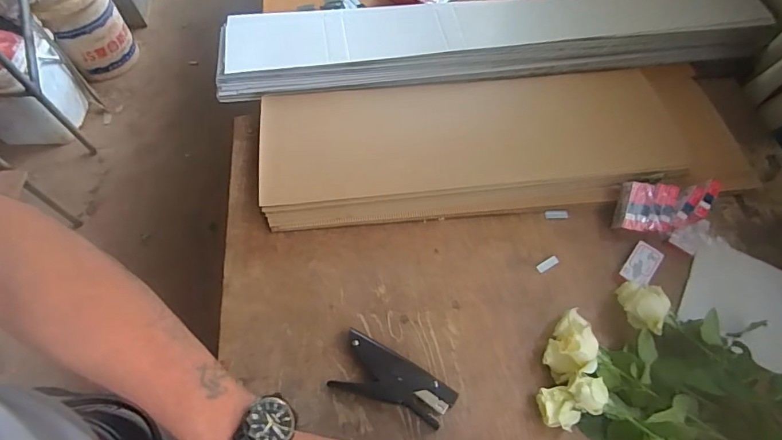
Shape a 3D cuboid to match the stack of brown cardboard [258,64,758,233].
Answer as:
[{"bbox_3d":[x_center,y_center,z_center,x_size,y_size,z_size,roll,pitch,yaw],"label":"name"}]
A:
[{"bbox_3d":[0.177,-0.132,0.693,0.743,0.066,0.243,-5,63,-4],"label":"stack of brown cardboard"}]

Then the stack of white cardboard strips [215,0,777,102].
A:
[{"bbox_3d":[0.195,-0.339,0.796,0.993,0.082,0.157,-6,63,-4],"label":"stack of white cardboard strips"}]

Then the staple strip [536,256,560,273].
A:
[{"bbox_3d":[0.227,0.064,0.628,0.033,0.009,0.013,-28,69,-16],"label":"staple strip"}]

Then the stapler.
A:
[{"bbox_3d":[0.002,0.202,0.535,0.147,0.027,0.070,26,65,11],"label":"stapler"}]

